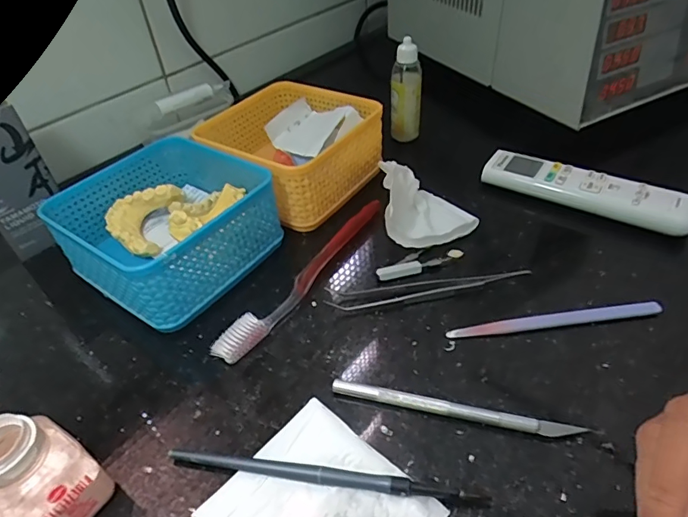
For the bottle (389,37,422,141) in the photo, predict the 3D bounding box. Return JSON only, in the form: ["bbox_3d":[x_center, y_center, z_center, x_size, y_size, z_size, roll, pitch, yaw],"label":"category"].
[{"bbox_3d":[0.068,-0.183,0.514,0.034,0.109,0.026,3,43,7],"label":"bottle"}]

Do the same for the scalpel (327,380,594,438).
[{"bbox_3d":[0.061,0.085,0.265,0.137,0.008,0.009,9,44,13],"label":"scalpel"}]

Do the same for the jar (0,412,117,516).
[{"bbox_3d":[-0.156,0.097,0.224,0.066,0.075,0.041,20,48,24],"label":"jar"}]

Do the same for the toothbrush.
[{"bbox_3d":[-0.024,0.011,0.350,0.018,0.014,0.183,25,50,28],"label":"toothbrush"}]

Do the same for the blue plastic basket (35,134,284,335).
[{"bbox_3d":[-0.136,-0.027,0.364,0.134,0.065,0.128,24,50,27],"label":"blue plastic basket"}]

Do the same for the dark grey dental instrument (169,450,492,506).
[{"bbox_3d":[-0.011,0.112,0.241,0.163,0.007,0.008,4,43,9],"label":"dark grey dental instrument"}]

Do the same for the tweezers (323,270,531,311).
[{"bbox_3d":[0.059,0.020,0.332,0.143,0.010,0.021,-4,43,0],"label":"tweezers"}]

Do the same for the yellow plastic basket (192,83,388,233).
[{"bbox_3d":[-0.049,-0.099,0.436,0.134,0.065,0.133,25,50,28],"label":"yellow plastic basket"}]

